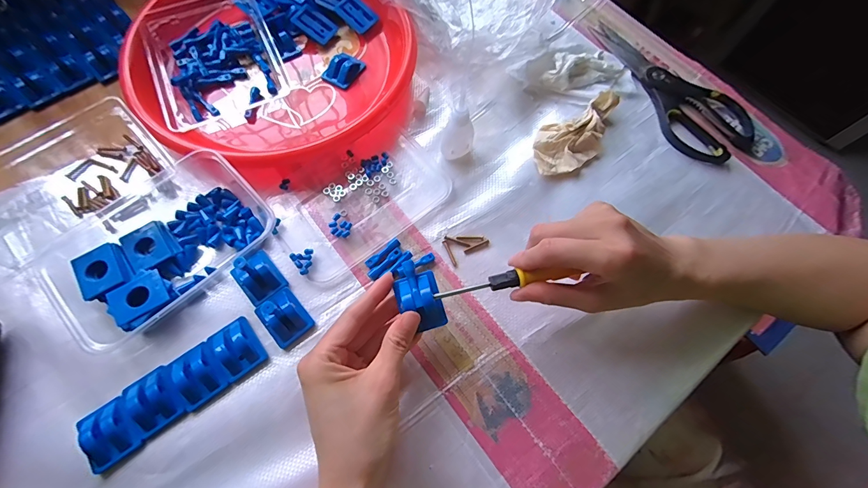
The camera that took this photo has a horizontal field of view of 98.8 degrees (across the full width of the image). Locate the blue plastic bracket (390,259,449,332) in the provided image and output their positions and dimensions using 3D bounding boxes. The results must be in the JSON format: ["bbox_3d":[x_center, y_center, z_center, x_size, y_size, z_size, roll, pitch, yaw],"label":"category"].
[{"bbox_3d":[-0.012,0.040,0.289,0.033,0.016,0.051,-17,69,-9],"label":"blue plastic bracket"}]

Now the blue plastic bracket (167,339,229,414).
[{"bbox_3d":[-0.190,0.104,0.298,0.035,0.015,0.044,-36,73,-15],"label":"blue plastic bracket"}]

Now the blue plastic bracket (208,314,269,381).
[{"bbox_3d":[-0.164,0.085,0.307,0.032,0.015,0.044,-35,73,-15],"label":"blue plastic bracket"}]

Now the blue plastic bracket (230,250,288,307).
[{"bbox_3d":[-0.156,0.024,0.317,0.033,0.042,0.045,-40,74,-16],"label":"blue plastic bracket"}]

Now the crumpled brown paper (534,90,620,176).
[{"bbox_3d":[0.151,-0.113,0.388,0.115,0.025,0.055,-27,71,-12],"label":"crumpled brown paper"}]

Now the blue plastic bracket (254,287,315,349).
[{"bbox_3d":[-0.128,0.061,0.316,0.033,0.019,0.042,-39,74,-16],"label":"blue plastic bracket"}]

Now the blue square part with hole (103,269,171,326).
[{"bbox_3d":[-0.244,0.044,0.306,0.042,0.004,0.034,-32,70,-20],"label":"blue square part with hole"}]

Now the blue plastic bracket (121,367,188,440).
[{"bbox_3d":[-0.219,0.120,0.290,0.035,0.017,0.045,-35,73,-15],"label":"blue plastic bracket"}]

